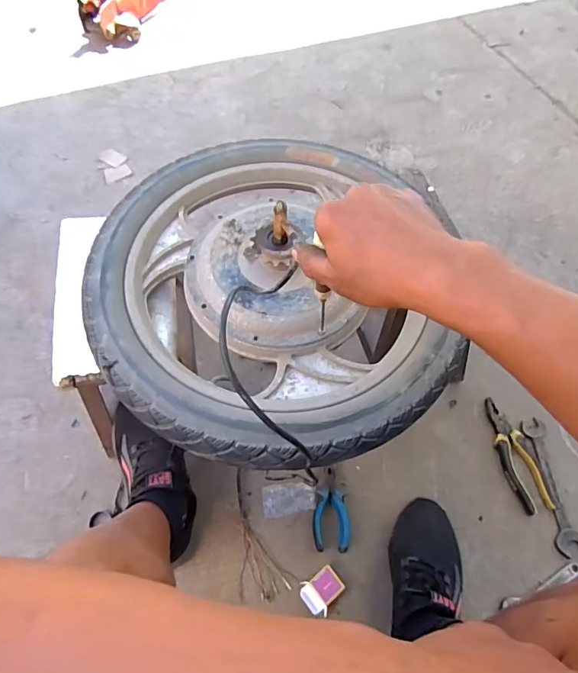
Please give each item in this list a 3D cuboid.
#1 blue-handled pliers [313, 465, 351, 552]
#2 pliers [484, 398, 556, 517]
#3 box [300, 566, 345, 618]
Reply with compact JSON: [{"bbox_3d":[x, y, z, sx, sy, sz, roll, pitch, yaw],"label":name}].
[{"bbox_3d":[0.069,0.271,0.685,0.056,0.012,0.122,4,61,1],"label":"blue-handled pliers"},{"bbox_3d":[0.381,0.196,0.732,0.053,0.014,0.189,-11,62,-7],"label":"pliers"},{"bbox_3d":[0.048,0.371,0.635,0.047,0.020,0.061,41,68,19],"label":"box"}]

